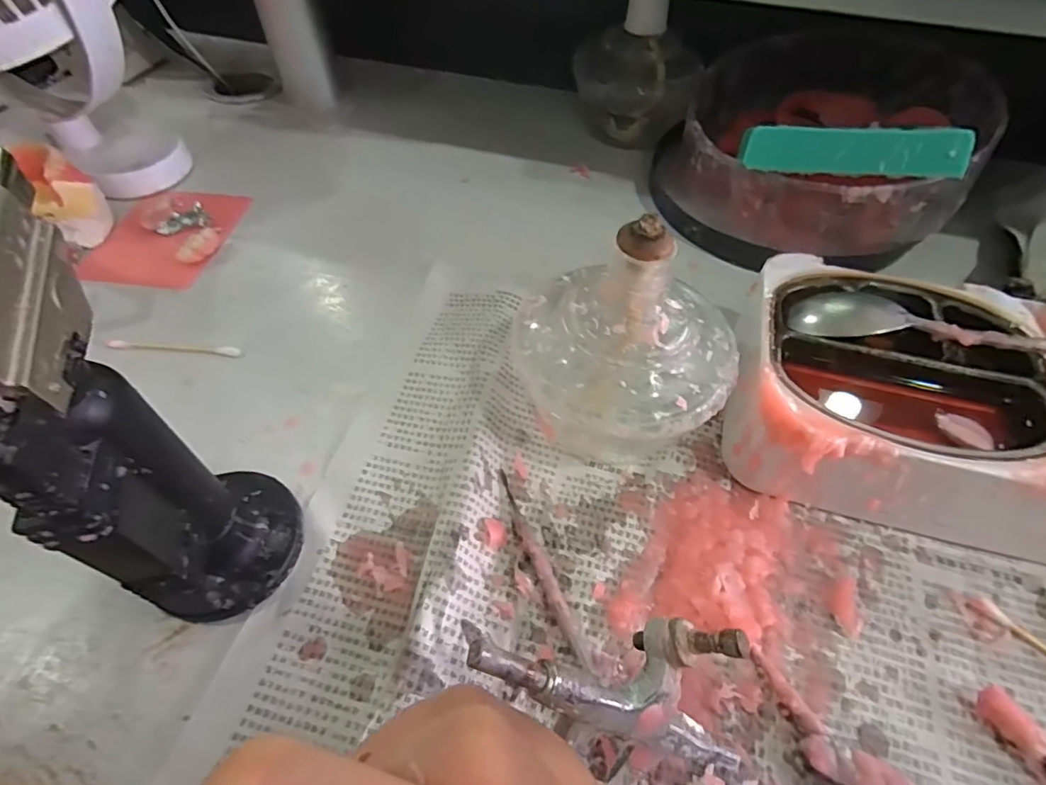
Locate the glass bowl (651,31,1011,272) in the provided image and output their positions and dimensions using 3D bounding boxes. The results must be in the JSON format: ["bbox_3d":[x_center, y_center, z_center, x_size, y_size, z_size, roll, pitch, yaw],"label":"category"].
[{"bbox_3d":[0.196,-0.174,0.361,0.182,0.068,0.194,0,54,0],"label":"glass bowl"}]

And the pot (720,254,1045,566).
[{"bbox_3d":[0.199,0.005,0.229,0.214,0.065,0.116,11,55,7],"label":"pot"}]

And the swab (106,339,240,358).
[{"bbox_3d":[-0.185,-0.025,0.283,0.066,0.004,0.006,4,54,2],"label":"swab"}]

